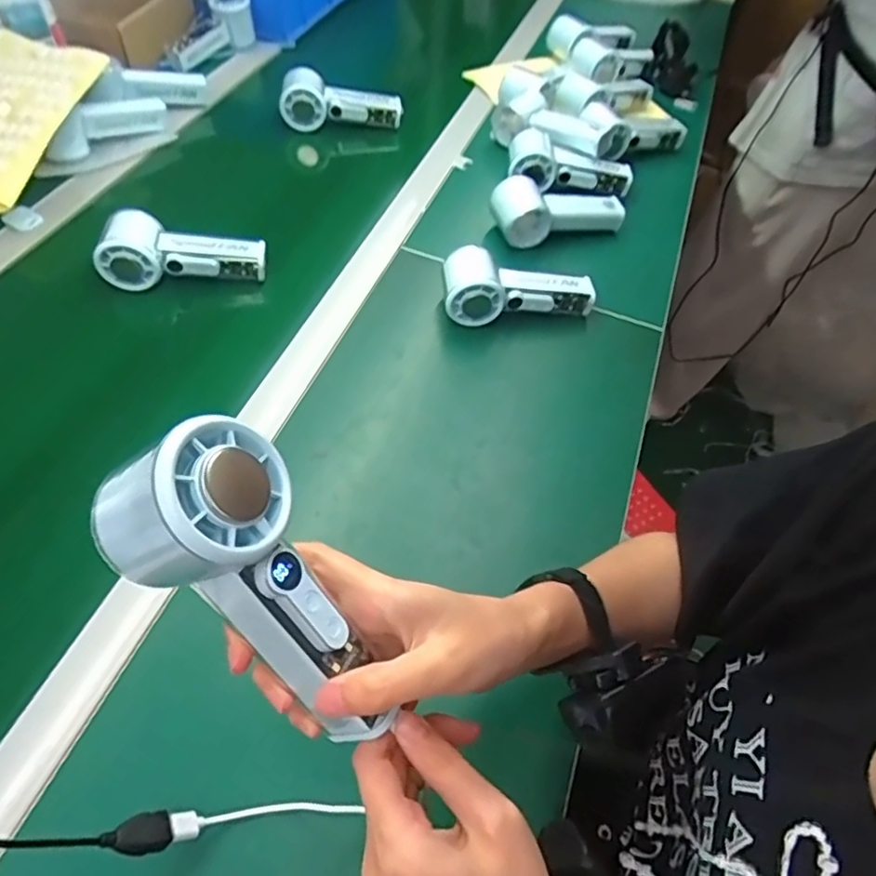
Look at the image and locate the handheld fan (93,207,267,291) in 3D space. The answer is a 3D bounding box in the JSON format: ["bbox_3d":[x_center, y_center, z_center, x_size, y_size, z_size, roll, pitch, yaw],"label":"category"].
[{"bbox_3d":[-0.252,-0.188,0.614,0.152,0.052,0.050,-5,55,-9],"label":"handheld fan"}]

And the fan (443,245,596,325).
[{"bbox_3d":[0.082,-0.148,0.617,0.153,0.069,0.056,-5,55,-9],"label":"fan"}]

